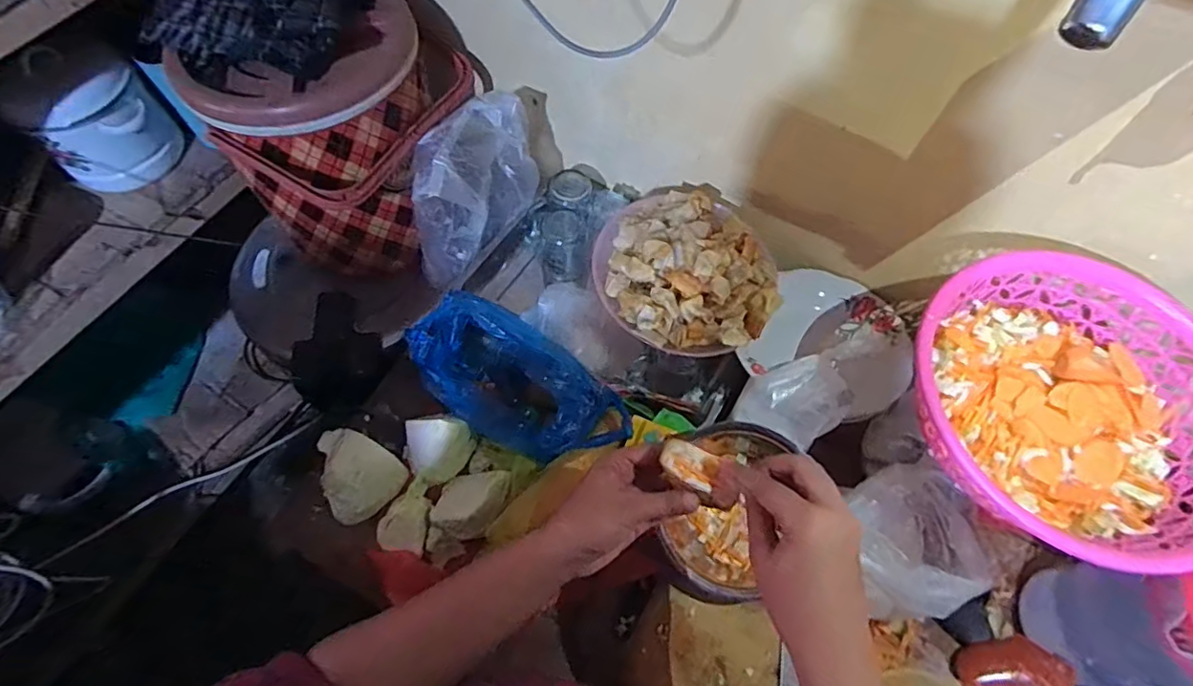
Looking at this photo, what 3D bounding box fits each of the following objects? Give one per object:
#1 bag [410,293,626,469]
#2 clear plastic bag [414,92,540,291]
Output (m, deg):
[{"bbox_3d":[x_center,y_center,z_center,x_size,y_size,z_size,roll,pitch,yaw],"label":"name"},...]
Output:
[{"bbox_3d":[-0.096,0.058,0.697,0.239,0.115,0.134,41,69,17],"label":"bag"},{"bbox_3d":[-0.169,-0.203,0.768,0.090,0.162,0.204,37,67,16],"label":"clear plastic bag"}]

